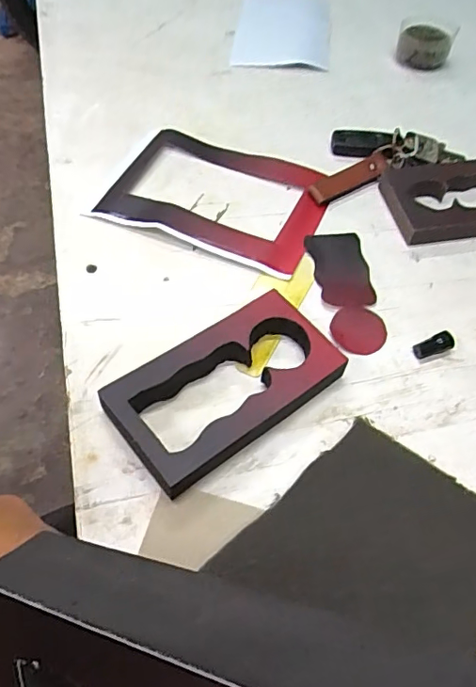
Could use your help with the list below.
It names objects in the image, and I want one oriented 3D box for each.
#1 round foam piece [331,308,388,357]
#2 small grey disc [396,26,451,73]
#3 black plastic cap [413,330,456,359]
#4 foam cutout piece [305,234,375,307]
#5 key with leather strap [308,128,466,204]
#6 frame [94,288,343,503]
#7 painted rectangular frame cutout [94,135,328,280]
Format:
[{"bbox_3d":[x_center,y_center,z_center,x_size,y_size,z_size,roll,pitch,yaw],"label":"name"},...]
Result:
[{"bbox_3d":[0.090,-0.011,0.389,0.039,0.005,0.039,1,56,-1],"label":"round foam piece"},{"bbox_3d":[0.204,-0.325,0.580,0.054,0.029,0.052,1,56,-1],"label":"small grey disc"},{"bbox_3d":[0.142,0.001,0.379,0.030,0.010,0.012,-16,58,-12],"label":"black plastic cap"},{"bbox_3d":[0.083,-0.061,0.424,0.043,0.004,0.081,-5,56,-5],"label":"foam cutout piece"},{"bbox_3d":[0.126,-0.180,0.492,0.153,0.022,0.075,-19,58,-13],"label":"key with leather strap"},{"bbox_3d":[-0.007,0.029,0.352,0.145,0.026,0.082,-32,62,-21],"label":"frame"},{"bbox_3d":[-0.018,-0.136,0.471,0.186,0.008,0.132,21,58,12],"label":"painted rectangular frame cutout"}]

